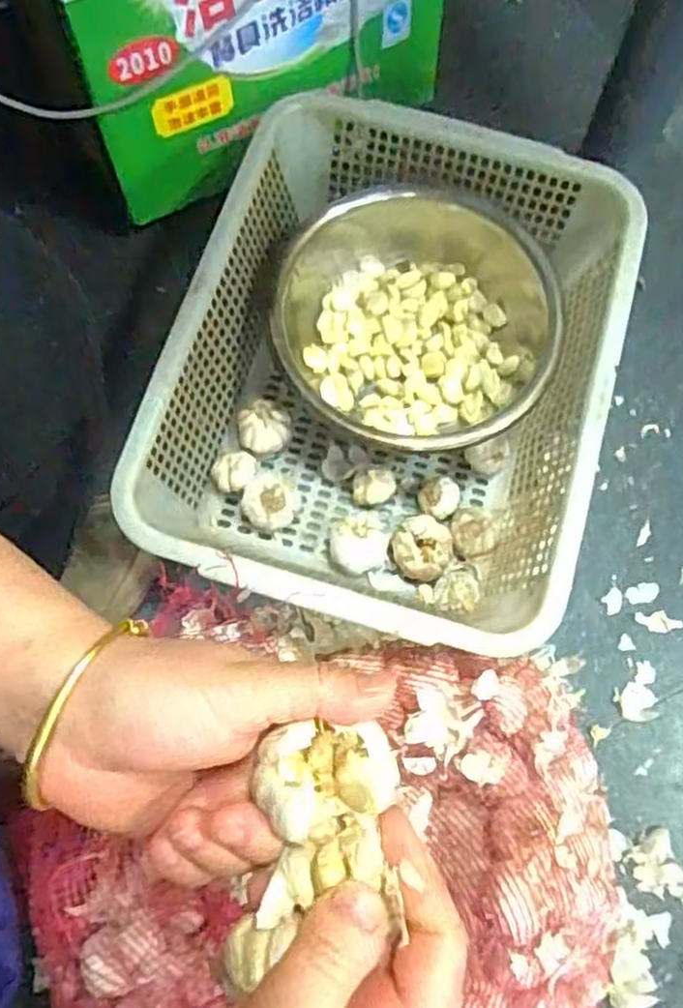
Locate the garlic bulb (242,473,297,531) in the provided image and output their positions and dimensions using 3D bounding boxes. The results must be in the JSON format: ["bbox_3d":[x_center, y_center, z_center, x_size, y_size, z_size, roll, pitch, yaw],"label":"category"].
[{"bbox_3d":[-0.068,0.000,0.717,0.048,0.047,0.049,0,73,-2],"label":"garlic bulb"}]

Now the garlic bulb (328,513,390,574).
[{"bbox_3d":[0.015,0.040,0.712,0.055,0.035,0.058,0,73,-2],"label":"garlic bulb"}]

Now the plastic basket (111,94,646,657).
[{"bbox_3d":[0.048,-0.120,0.706,0.370,0.139,0.472,17,73,3],"label":"plastic basket"}]

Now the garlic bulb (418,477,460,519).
[{"bbox_3d":[0.094,-0.004,0.726,0.038,0.028,0.042,22,74,5],"label":"garlic bulb"}]

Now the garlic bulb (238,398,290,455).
[{"bbox_3d":[-0.076,-0.072,0.743,0.050,0.039,0.054,0,73,-2],"label":"garlic bulb"}]

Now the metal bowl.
[{"bbox_3d":[0.069,-0.176,0.742,0.264,0.106,0.284,0,73,-2],"label":"metal bowl"}]

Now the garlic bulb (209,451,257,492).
[{"bbox_3d":[-0.103,-0.028,0.727,0.042,0.028,0.038,-12,74,-5],"label":"garlic bulb"}]

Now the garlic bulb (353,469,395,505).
[{"bbox_3d":[0.032,-0.015,0.729,0.043,0.034,0.029,-7,73,-4],"label":"garlic bulb"}]

